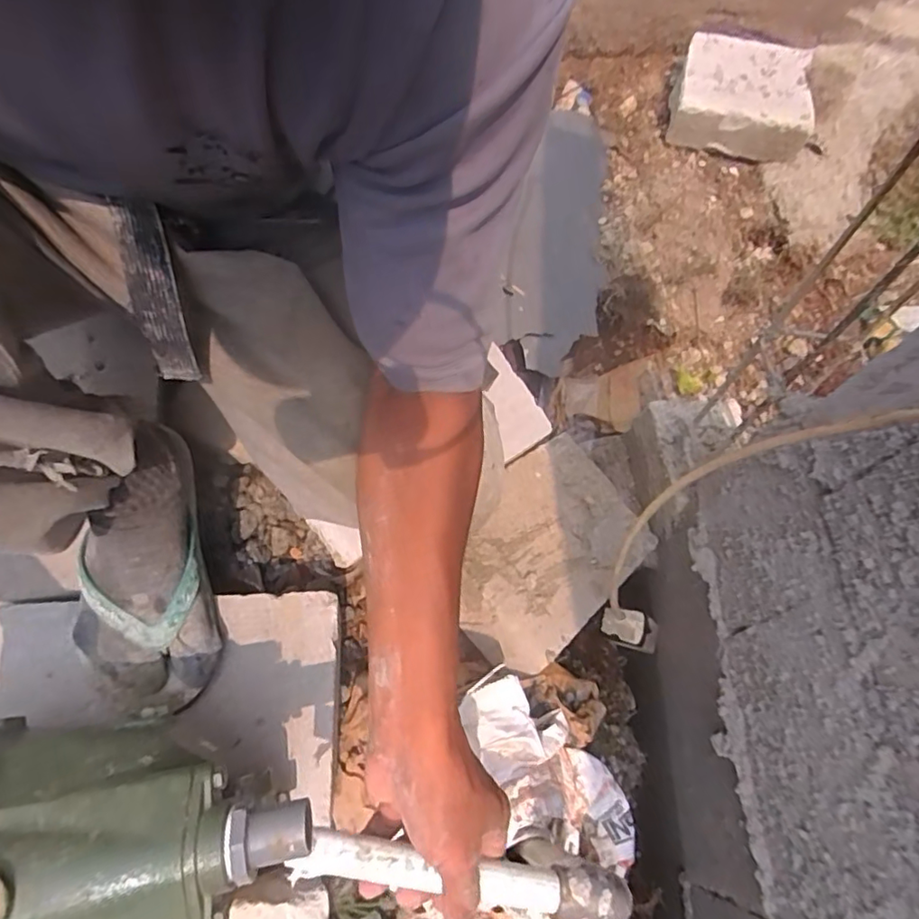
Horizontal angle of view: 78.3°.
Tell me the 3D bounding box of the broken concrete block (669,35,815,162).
[{"bbox_3d":[0.458,-0.585,0.917,0.214,0.092,0.192,17,79,8],"label":"broken concrete block"}]

